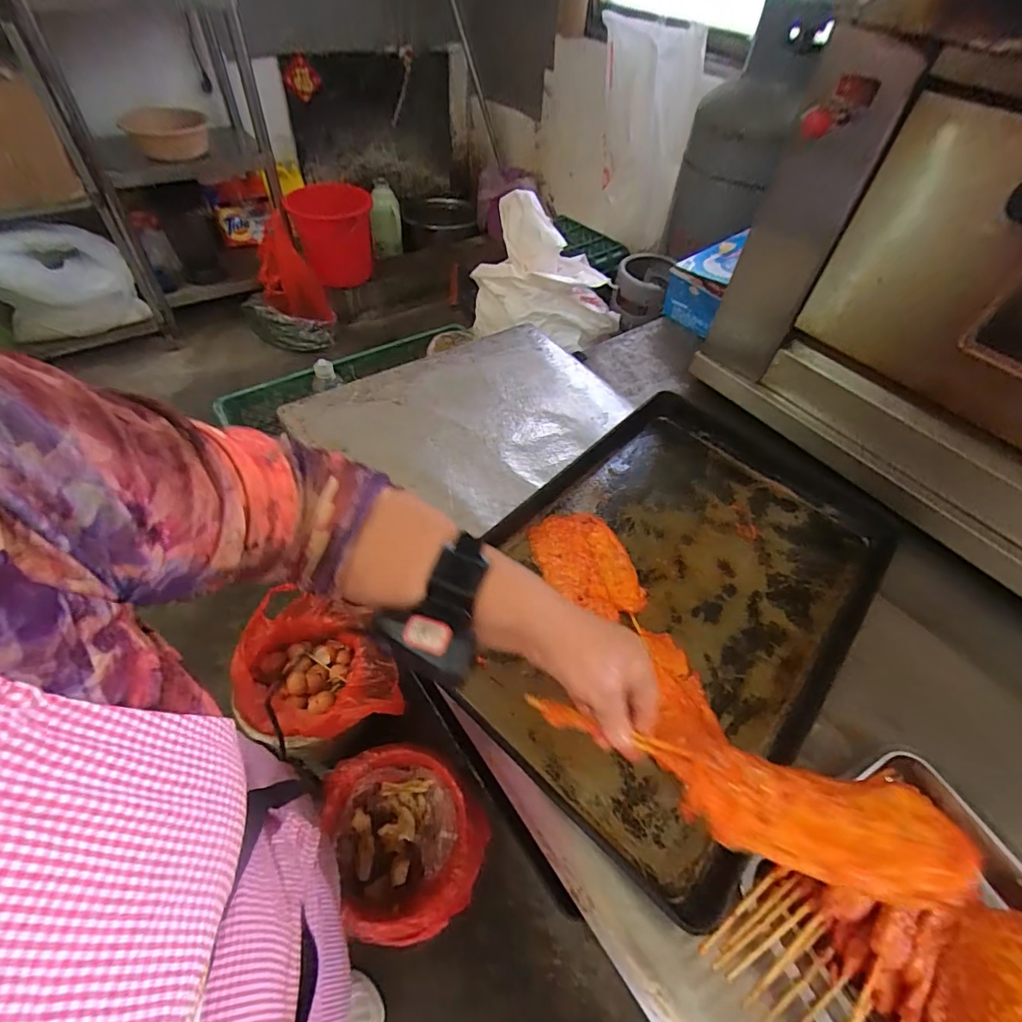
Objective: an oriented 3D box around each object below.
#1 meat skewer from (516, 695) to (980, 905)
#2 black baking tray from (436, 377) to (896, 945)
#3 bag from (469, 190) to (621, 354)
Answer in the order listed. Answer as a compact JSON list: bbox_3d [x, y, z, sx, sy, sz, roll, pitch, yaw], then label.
[{"bbox_3d":[0.144,0.180,0.330,0.264,0.022,0.069,12,51,18],"label":"meat skewer"},{"bbox_3d":[0.235,0.071,0.658,0.411,0.038,0.671,35,57,22],"label":"black baking tray"},{"bbox_3d":[0.089,-0.555,1.167,0.342,0.255,0.276,12,52,5],"label":"bag"}]

